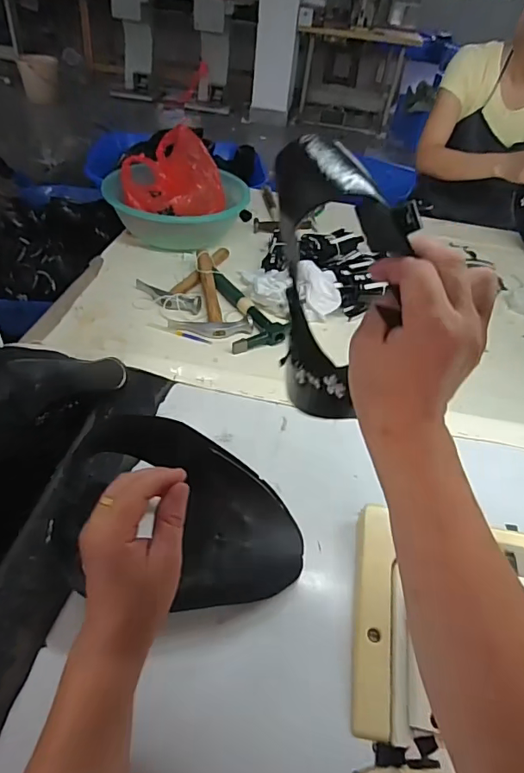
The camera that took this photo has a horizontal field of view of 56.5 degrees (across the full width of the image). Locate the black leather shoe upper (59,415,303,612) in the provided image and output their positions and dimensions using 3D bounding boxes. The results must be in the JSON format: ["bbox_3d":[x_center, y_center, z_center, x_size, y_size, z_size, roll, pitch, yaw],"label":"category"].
[{"bbox_3d":[-0.072,0.116,0.455,0.222,0.090,0.141,7,43,-1],"label":"black leather shoe upper"}]

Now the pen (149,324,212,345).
[{"bbox_3d":[-0.142,-0.092,0.846,0.115,0.008,0.014,14,43,7],"label":"pen"}]

